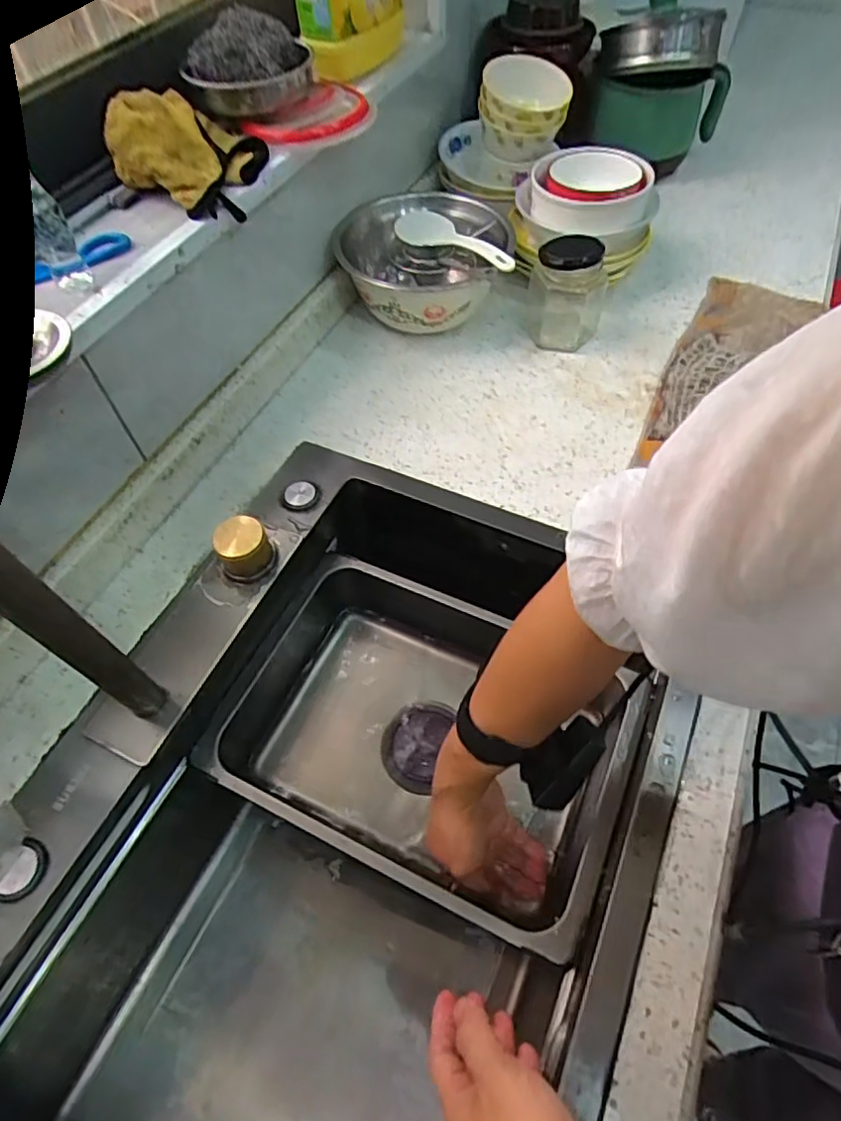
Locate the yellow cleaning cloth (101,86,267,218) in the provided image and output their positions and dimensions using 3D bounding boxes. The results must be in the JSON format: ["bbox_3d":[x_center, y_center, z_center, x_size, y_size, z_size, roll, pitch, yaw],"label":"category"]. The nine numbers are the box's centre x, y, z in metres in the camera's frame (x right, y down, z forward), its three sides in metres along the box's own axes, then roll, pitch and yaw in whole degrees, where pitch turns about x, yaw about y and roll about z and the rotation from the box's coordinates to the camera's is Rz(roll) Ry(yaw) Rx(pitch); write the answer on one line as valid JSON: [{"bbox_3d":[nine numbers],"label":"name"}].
[{"bbox_3d":[-0.207,-0.392,0.565,0.101,0.063,0.153,-1,57,2],"label":"yellow cleaning cloth"}]

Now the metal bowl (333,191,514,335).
[{"bbox_3d":[0.007,-0.358,0.746,0.184,0.110,0.194,-1,59,1],"label":"metal bowl"}]

